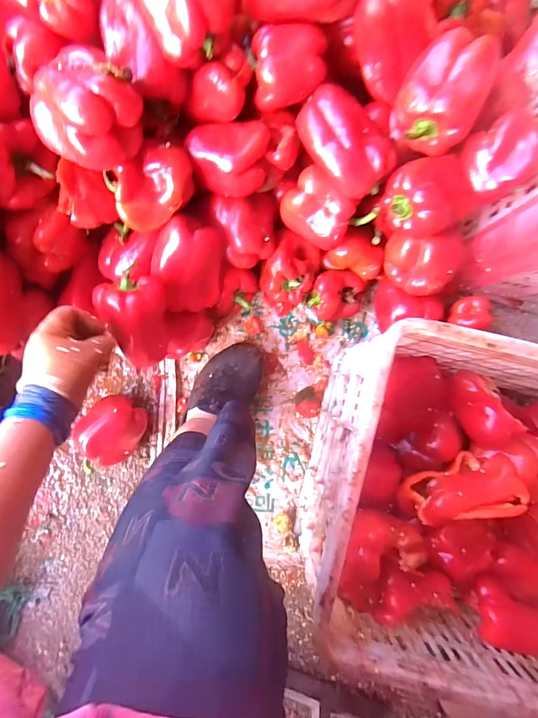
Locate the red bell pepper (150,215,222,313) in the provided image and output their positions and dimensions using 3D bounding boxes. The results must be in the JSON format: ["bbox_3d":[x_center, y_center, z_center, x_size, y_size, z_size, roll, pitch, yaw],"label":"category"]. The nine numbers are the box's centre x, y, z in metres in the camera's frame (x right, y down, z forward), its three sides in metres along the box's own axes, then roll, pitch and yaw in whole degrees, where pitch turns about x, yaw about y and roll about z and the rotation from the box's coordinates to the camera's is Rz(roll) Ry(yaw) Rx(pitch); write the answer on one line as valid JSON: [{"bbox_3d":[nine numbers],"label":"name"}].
[{"bbox_3d":[-0.121,-0.138,0.582,0.099,0.080,0.126,4,123,-36],"label":"red bell pepper"}]

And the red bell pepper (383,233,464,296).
[{"bbox_3d":[0.220,-0.135,0.572,0.100,0.071,0.075,11,88,-2],"label":"red bell pepper"}]

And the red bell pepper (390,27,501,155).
[{"bbox_3d":[0.201,-0.311,0.482,0.086,0.087,0.114,23,88,-2],"label":"red bell pepper"}]

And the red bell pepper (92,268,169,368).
[{"bbox_3d":[-0.174,-0.060,0.548,0.083,0.113,0.100,25,43,16],"label":"red bell pepper"}]

